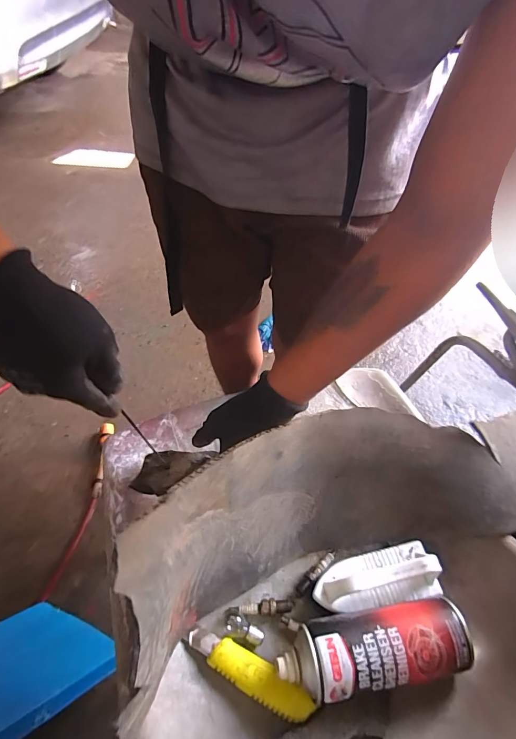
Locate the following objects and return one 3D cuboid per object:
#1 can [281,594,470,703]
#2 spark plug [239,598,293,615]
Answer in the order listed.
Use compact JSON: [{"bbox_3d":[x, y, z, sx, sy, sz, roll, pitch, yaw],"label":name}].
[{"bbox_3d":[0.114,0.276,0.365,0.182,0.053,0.065,-4,52,-7],"label":"can"},{"bbox_3d":[0.010,0.269,0.418,0.060,0.015,0.013,-2,52,-6],"label":"spark plug"}]

